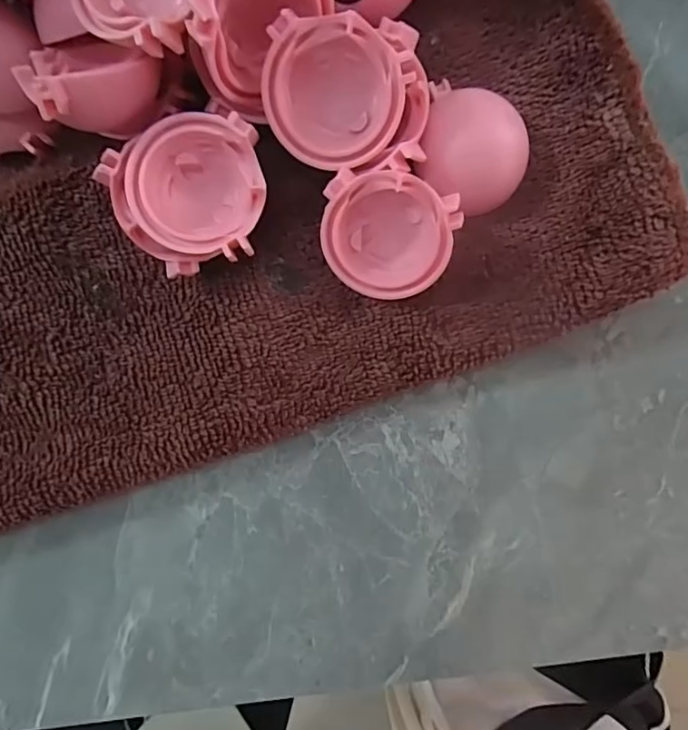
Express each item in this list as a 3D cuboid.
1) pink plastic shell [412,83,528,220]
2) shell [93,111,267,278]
[{"bbox_3d":[0.031,-0.051,0.124,0.026,0.012,0.027,0,92,1],"label":"pink plastic shell"},{"bbox_3d":[-0.033,-0.039,0.120,0.032,0.017,0.031,-26,92,1],"label":"shell"}]

